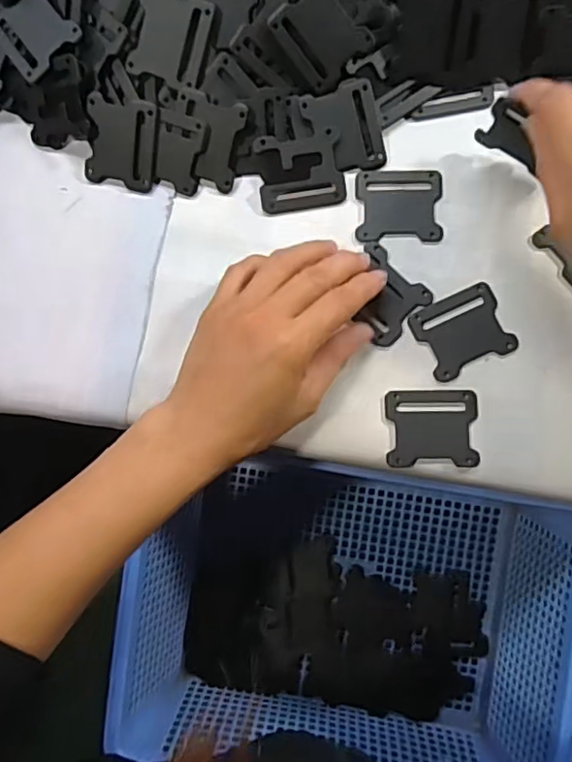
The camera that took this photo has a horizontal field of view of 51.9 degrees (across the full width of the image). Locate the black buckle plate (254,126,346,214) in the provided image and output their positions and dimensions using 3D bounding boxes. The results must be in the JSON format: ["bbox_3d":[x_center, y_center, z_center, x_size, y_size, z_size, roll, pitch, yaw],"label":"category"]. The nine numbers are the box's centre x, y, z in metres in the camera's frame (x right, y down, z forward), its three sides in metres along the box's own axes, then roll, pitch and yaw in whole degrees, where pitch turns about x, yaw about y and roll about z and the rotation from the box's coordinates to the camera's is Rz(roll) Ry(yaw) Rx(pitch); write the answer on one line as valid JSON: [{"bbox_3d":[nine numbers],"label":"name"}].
[{"bbox_3d":[0.009,-0.125,0.352,0.049,0.004,0.043,-7,100,3],"label":"black buckle plate"}]

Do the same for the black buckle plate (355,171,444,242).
[{"bbox_3d":[0.068,-0.105,0.349,0.050,0.004,0.044,0,83,3],"label":"black buckle plate"}]

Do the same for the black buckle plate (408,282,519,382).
[{"bbox_3d":[0.102,-0.029,0.337,0.050,0.004,0.044,-24,82,0],"label":"black buckle plate"}]

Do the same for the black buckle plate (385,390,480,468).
[{"bbox_3d":[0.083,0.026,0.331,0.050,0.004,0.043,0,83,3],"label":"black buckle plate"}]

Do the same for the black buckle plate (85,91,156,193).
[{"bbox_3d":[-0.099,-0.143,0.354,0.042,0.004,0.049,13,112,5],"label":"black buckle plate"}]

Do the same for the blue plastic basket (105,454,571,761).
[{"bbox_3d":[0.041,0.174,0.430,0.297,0.121,0.213,8,83,4],"label":"blue plastic basket"}]

